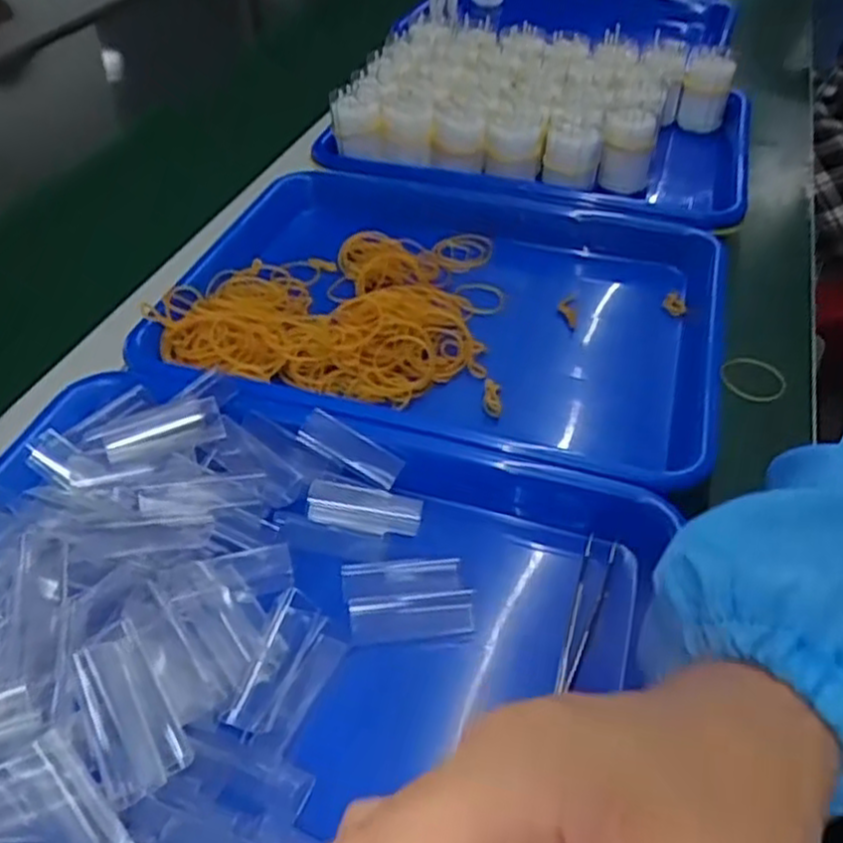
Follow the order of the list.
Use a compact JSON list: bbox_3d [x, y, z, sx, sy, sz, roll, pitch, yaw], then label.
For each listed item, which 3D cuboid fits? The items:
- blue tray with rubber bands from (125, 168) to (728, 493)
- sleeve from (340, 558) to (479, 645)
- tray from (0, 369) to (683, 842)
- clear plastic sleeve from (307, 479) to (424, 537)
[{"bbox_3d":[-0.005,-0.069,0.507,0.378,0.058,0.250,11,45,11],"label":"blue tray with rubber bands"},{"bbox_3d":[-0.006,0.079,0.346,0.056,0.007,0.038,2,54,-11],"label":"sleeve"},{"bbox_3d":[-0.067,0.090,0.322,0.299,0.065,0.238,12,46,12],"label":"tray"},{"bbox_3d":[-0.028,0.042,0.369,0.054,0.009,0.019,8,45,8],"label":"clear plastic sleeve"}]

